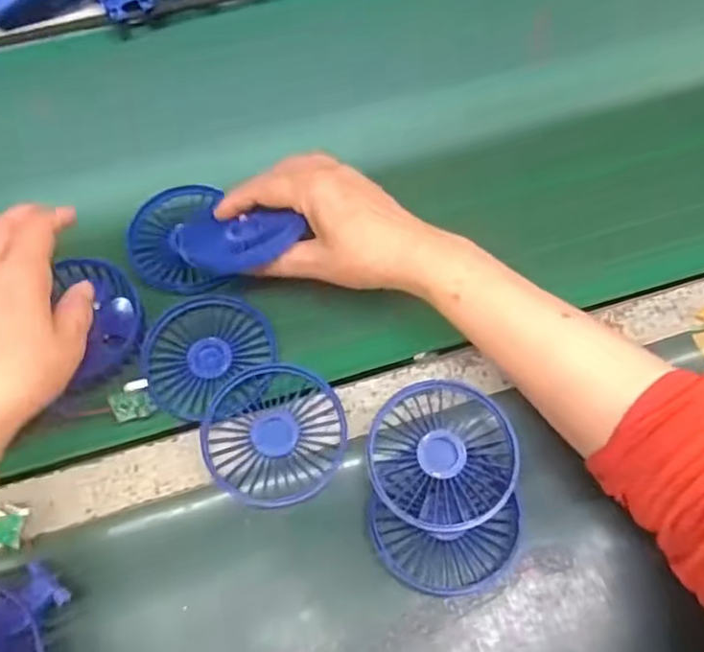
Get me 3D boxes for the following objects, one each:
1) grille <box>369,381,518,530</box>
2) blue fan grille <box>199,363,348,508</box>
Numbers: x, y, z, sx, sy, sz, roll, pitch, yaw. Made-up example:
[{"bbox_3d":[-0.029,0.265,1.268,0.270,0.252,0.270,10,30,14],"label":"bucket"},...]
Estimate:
[{"bbox_3d":[0.054,0.078,0.410,0.086,0.021,0.088,0,62,2],"label":"grille"},{"bbox_3d":[-0.049,0.067,0.424,0.085,0.014,0.086,-11,63,-4],"label":"blue fan grille"}]

